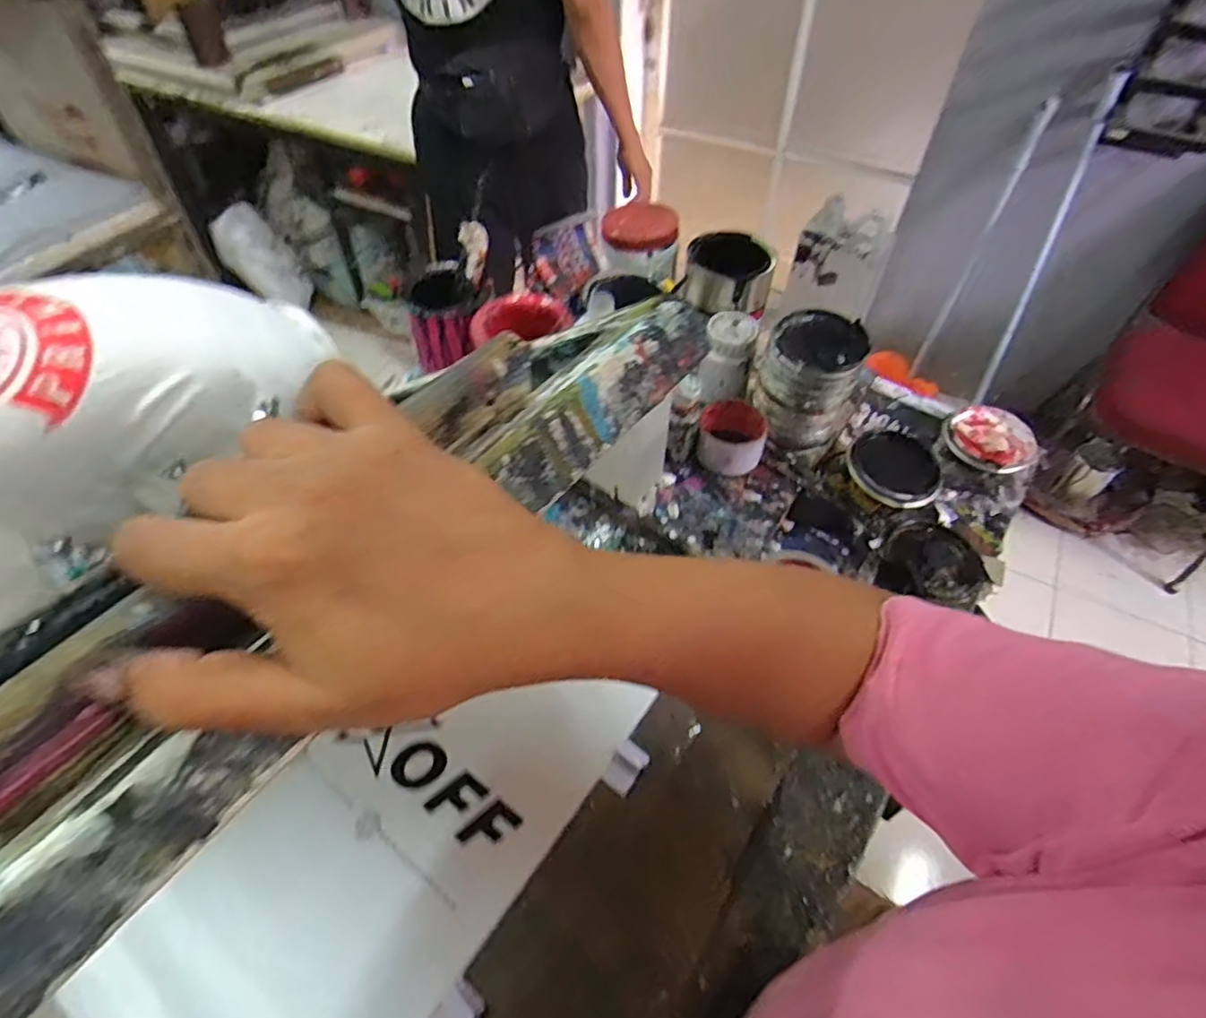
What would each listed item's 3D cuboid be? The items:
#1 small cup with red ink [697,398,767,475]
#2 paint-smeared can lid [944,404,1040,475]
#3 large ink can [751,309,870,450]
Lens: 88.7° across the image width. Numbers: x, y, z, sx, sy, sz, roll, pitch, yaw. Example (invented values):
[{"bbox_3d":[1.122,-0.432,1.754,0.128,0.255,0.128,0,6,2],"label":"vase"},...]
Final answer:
[{"bbox_3d":[0.148,-0.080,0.711,0.073,0.065,0.065,9,52,6],"label":"small cup with red ink"},{"bbox_3d":[0.478,-0.088,0.764,0.096,0.018,0.101,0,52,0],"label":"paint-smeared can lid"},{"bbox_3d":[0.236,-0.151,0.722,0.104,0.139,0.111,0,52,0],"label":"large ink can"}]

